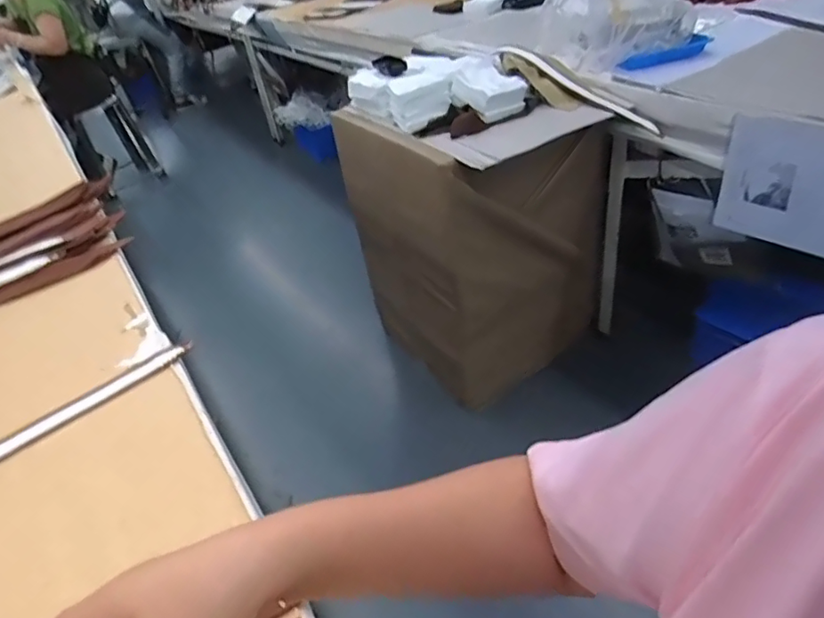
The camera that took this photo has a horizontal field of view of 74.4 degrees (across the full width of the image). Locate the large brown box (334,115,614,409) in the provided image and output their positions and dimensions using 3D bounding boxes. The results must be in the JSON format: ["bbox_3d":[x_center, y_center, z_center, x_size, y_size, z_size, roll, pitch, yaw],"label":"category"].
[{"bbox_3d":[0.177,-0.187,1.434,0.476,0.670,0.479,-28,41,-21],"label":"large brown box"}]

